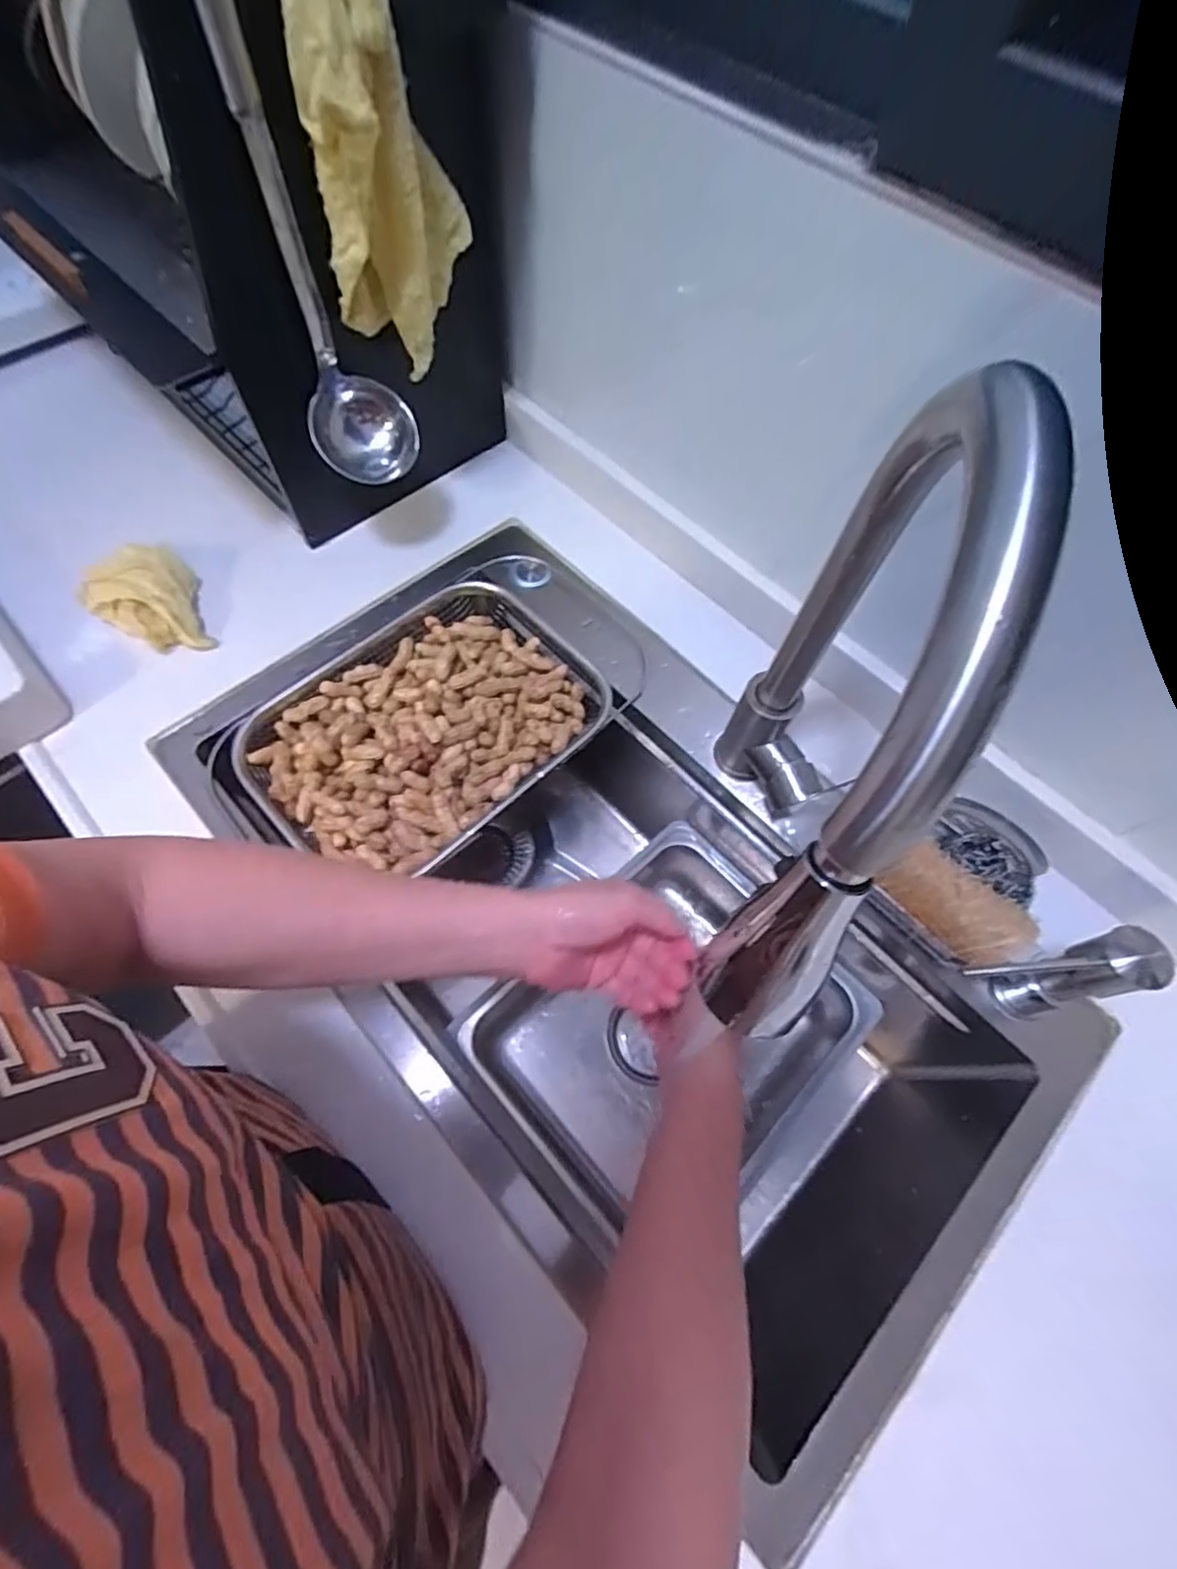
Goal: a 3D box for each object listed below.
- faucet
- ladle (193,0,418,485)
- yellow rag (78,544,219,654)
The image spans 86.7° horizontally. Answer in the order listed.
[{"bbox_3d":[0.110,-0.007,0.314,0.047,0.327,0.244,17,66,5],"label":"faucet"},{"bbox_3d":[-0.191,-0.382,0.414,0.076,0.327,0.117,-13,66,-8],"label":"ladle"},{"bbox_3d":[-0.381,-0.158,0.549,0.095,0.054,0.083,43,70,16],"label":"yellow rag"}]

